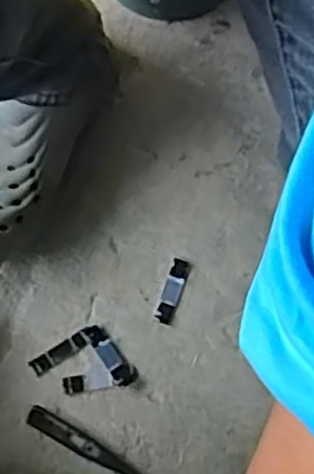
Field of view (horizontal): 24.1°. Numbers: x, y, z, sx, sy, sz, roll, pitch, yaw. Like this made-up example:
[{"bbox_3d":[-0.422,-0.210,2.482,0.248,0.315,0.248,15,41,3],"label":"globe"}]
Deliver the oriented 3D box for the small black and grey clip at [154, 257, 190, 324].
[{"bbox_3d":[0.014,0.051,0.695,0.017,0.004,0.063,18,70,6],"label":"small black and grey clip"}]

